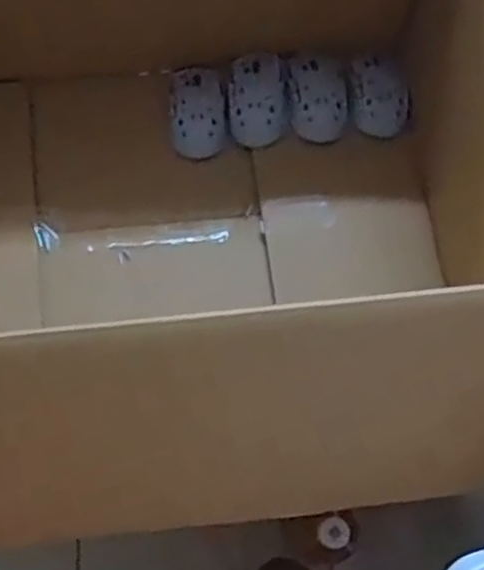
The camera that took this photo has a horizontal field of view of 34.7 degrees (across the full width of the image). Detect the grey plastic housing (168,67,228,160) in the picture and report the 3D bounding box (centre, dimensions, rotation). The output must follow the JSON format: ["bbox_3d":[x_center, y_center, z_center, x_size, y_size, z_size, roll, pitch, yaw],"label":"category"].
[{"bbox_3d":[-0.047,-0.180,0.807,0.056,0.022,0.095,-8,74,-5],"label":"grey plastic housing"}]

